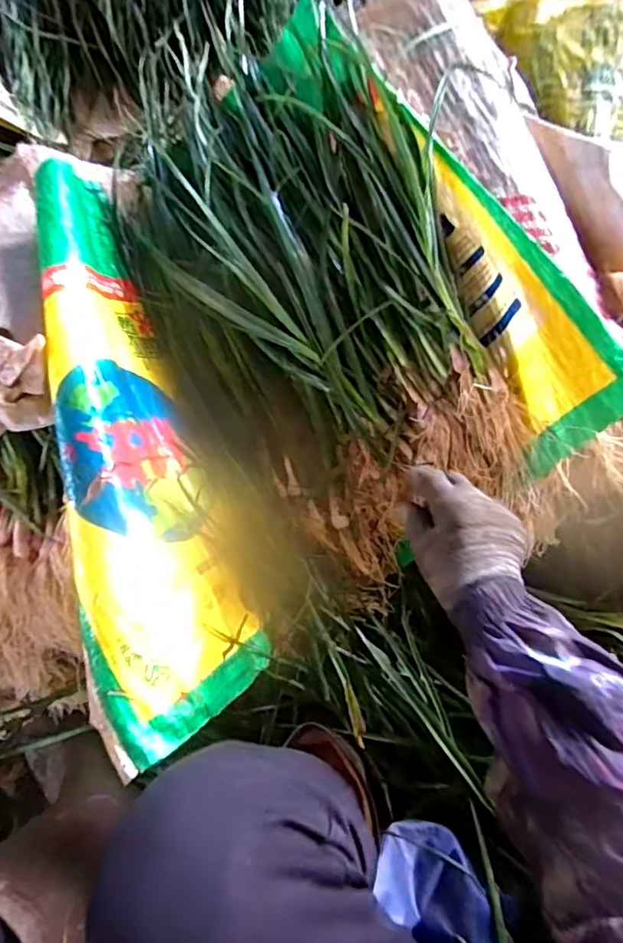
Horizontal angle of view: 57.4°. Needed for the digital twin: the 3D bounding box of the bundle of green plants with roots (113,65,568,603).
[{"bbox_3d":[-0.010,-0.171,0.590,0.292,0.120,0.567,-20,77,-4],"label":"bundle of green plants with roots"}]

